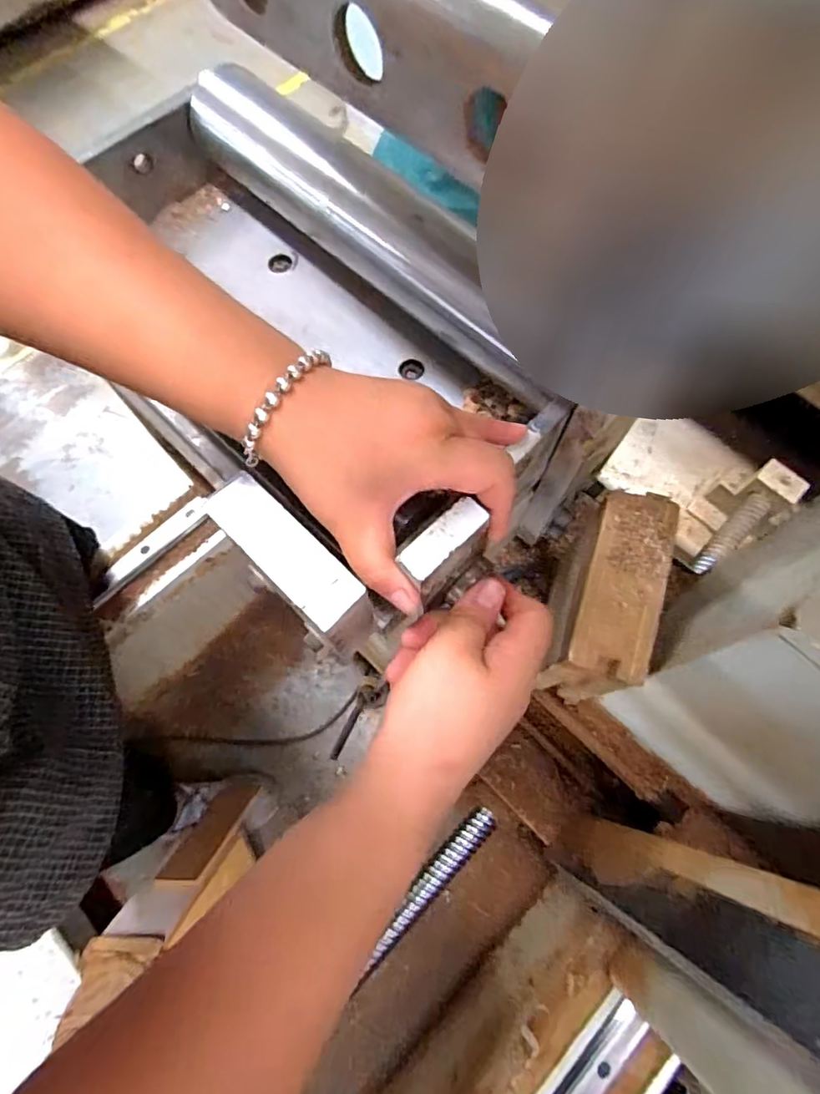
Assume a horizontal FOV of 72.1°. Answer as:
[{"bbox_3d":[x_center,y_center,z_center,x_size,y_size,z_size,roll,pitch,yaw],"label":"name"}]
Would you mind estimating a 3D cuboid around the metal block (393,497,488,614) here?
[{"bbox_3d":[0.017,0.005,0.288,0.022,0.050,0.046,43,76,14],"label":"metal block"}]

